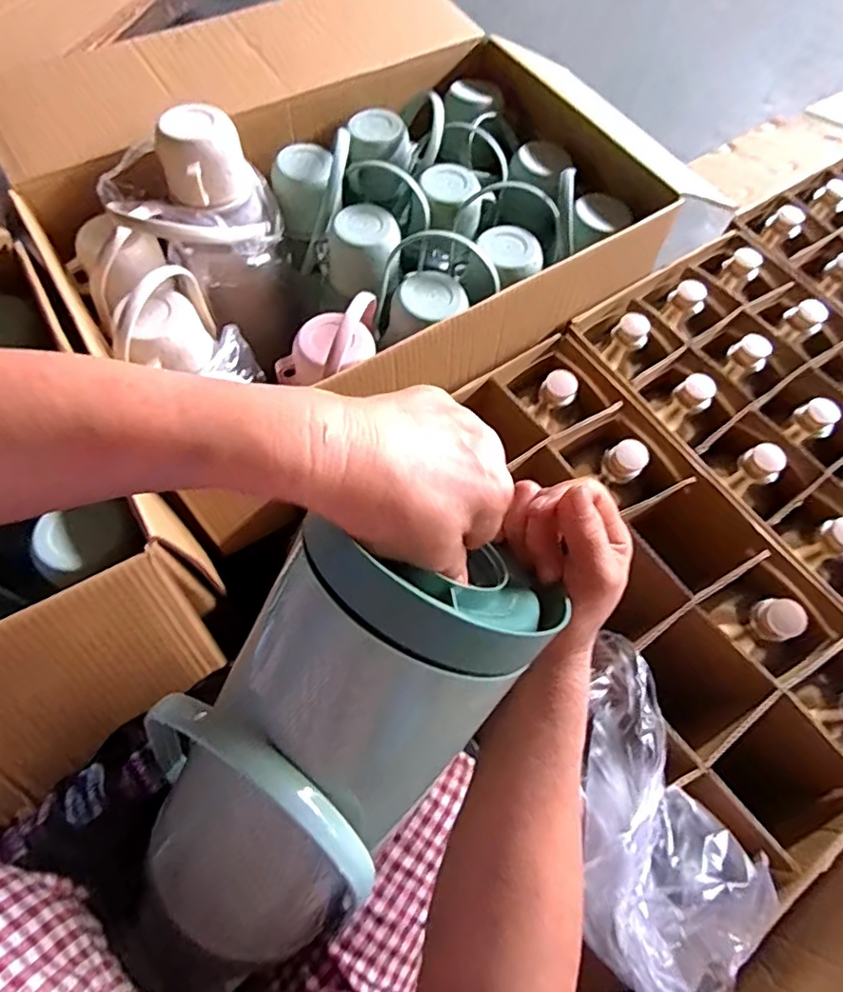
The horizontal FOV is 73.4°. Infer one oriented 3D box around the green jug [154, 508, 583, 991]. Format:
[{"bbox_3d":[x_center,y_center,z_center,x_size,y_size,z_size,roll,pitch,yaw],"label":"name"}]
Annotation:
[{"bbox_3d":[-0.057,0.139,0.318,0.124,0.111,0.272,39,109,14],"label":"green jug"}]

